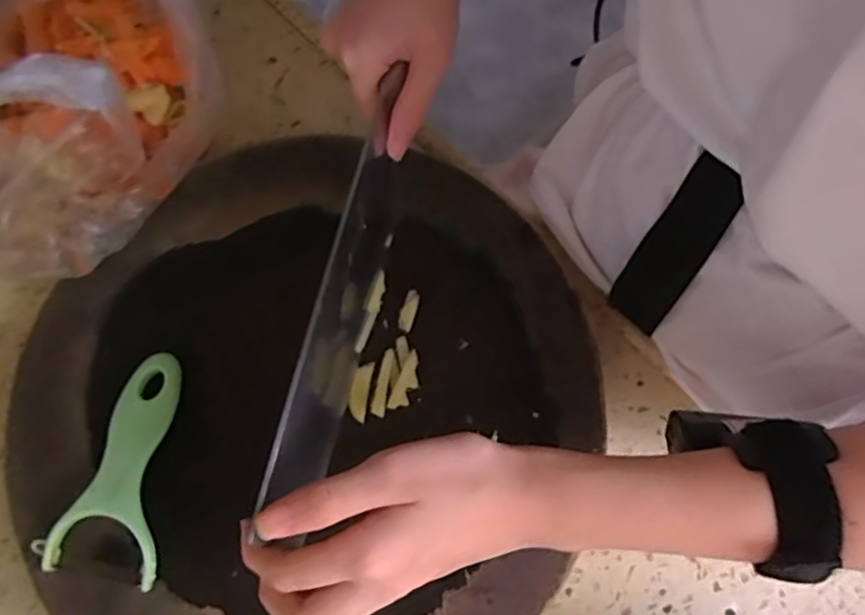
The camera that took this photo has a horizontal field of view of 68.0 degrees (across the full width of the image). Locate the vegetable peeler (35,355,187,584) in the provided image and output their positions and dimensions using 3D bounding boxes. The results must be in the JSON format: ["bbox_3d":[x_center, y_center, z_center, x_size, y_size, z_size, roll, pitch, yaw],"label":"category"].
[{"bbox_3d":[-0.169,0.084,0.350,0.061,0.021,0.121,8,72,5],"label":"vegetable peeler"}]

